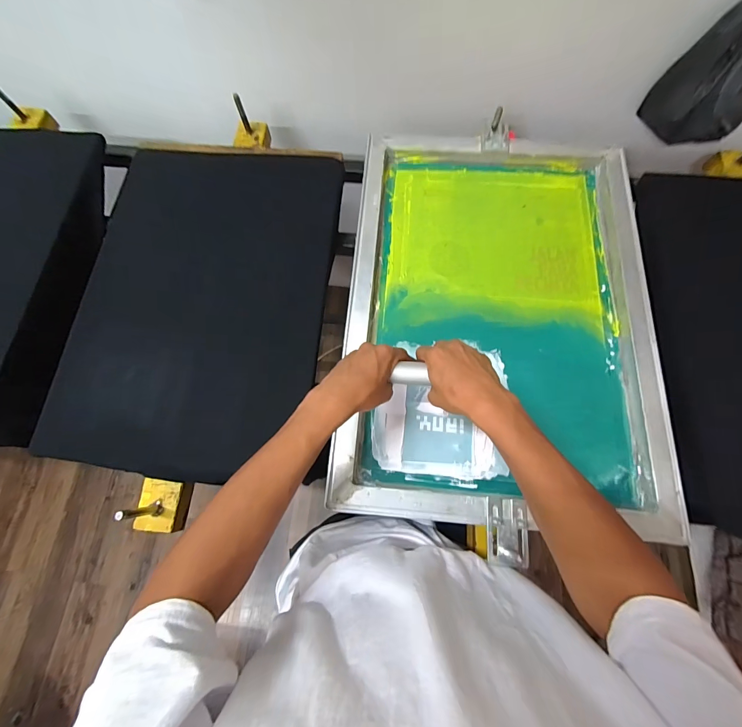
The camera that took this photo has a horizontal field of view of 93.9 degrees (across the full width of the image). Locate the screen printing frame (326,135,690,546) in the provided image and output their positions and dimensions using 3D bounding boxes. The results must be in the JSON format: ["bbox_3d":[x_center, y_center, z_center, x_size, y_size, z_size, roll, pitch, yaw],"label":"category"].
[{"bbox_3d":[0.202,-0.103,0.563,0.461,0.041,0.666,5,71,2],"label":"screen printing frame"}]

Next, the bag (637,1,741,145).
[{"bbox_3d":[0.573,-0.478,0.560,0.072,0.215,0.153,-41,77,-10],"label":"bag"}]

